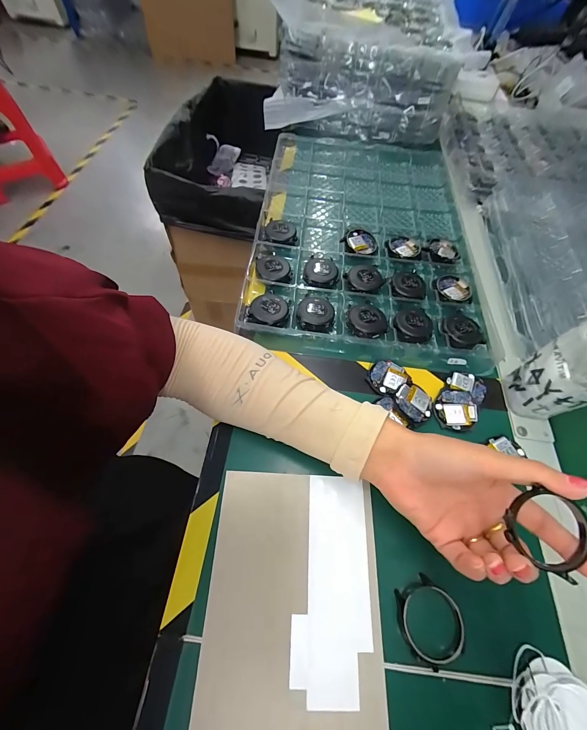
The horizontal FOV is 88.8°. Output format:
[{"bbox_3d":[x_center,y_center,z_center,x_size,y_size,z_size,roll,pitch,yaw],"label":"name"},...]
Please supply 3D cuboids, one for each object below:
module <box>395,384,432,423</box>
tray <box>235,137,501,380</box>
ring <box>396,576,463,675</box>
[{"bbox_3d":[0.123,0.037,0.304,0.039,0.008,0.038,-12,63,-11],"label":"module"},{"bbox_3d":[0.100,-0.202,0.437,0.287,0.034,0.444,7,61,-1],"label":"tray"},{"bbox_3d":[0.101,0.188,0.221,0.044,0.007,0.048,2,61,-4],"label":"ring"}]

